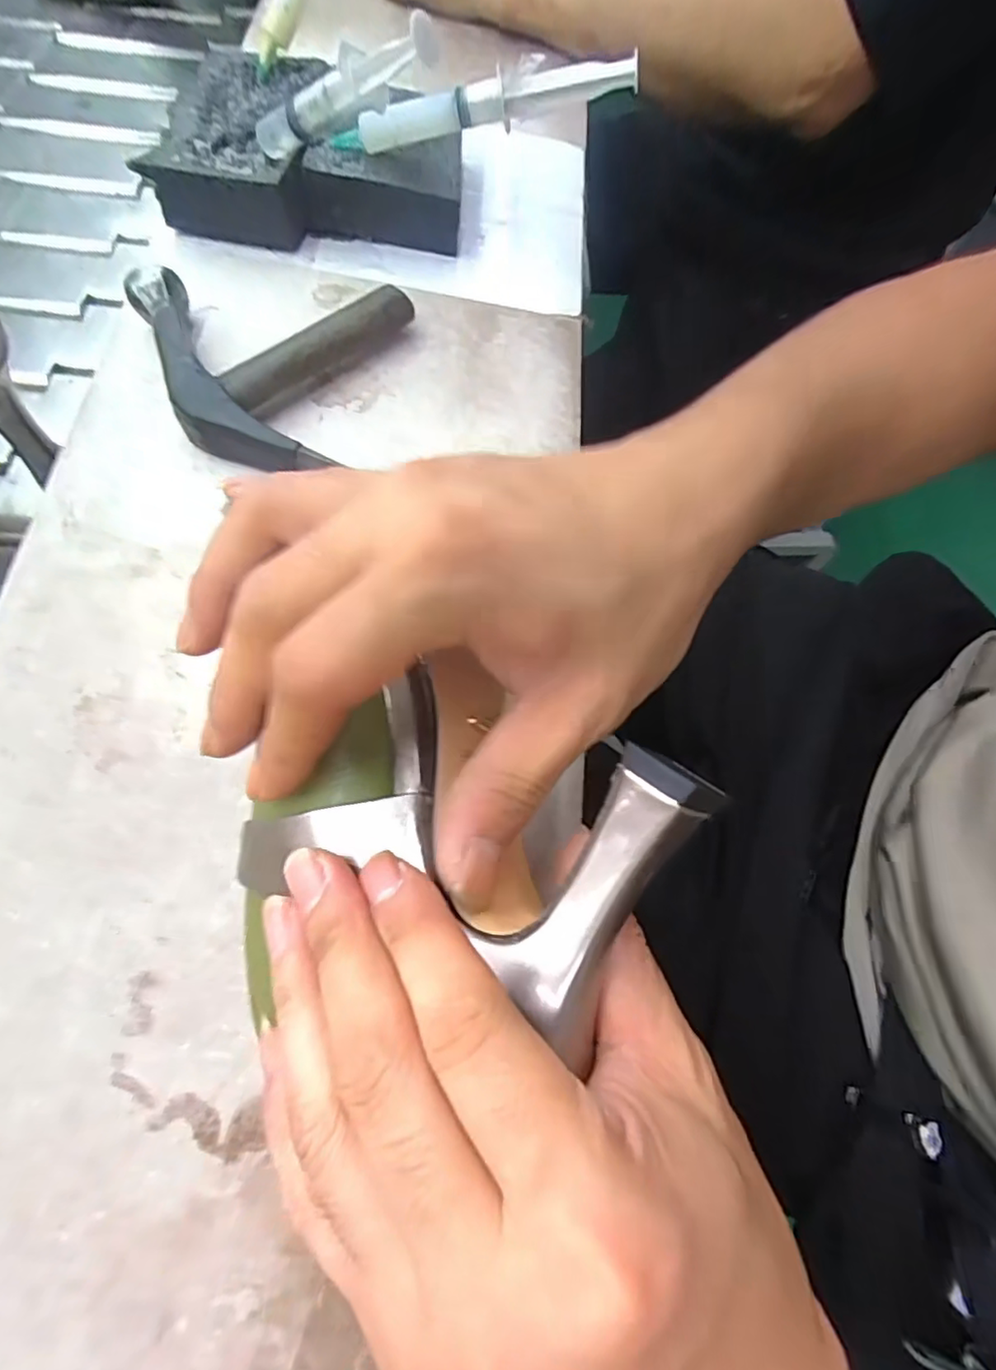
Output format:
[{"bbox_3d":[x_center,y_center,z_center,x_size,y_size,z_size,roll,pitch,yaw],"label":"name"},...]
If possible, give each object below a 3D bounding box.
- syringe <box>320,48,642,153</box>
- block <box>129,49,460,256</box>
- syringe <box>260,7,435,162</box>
[{"bbox_3d":[-0.013,-0.298,0.307,0.161,0.023,0.019,-1,67,13],"label":"syringe"},{"bbox_3d":[-0.100,-0.308,0.351,0.168,0.039,0.126,10,68,1],"label":"block"},{"bbox_3d":[-0.076,-0.281,0.285,0.127,0.022,0.013,14,64,37],"label":"syringe"}]

